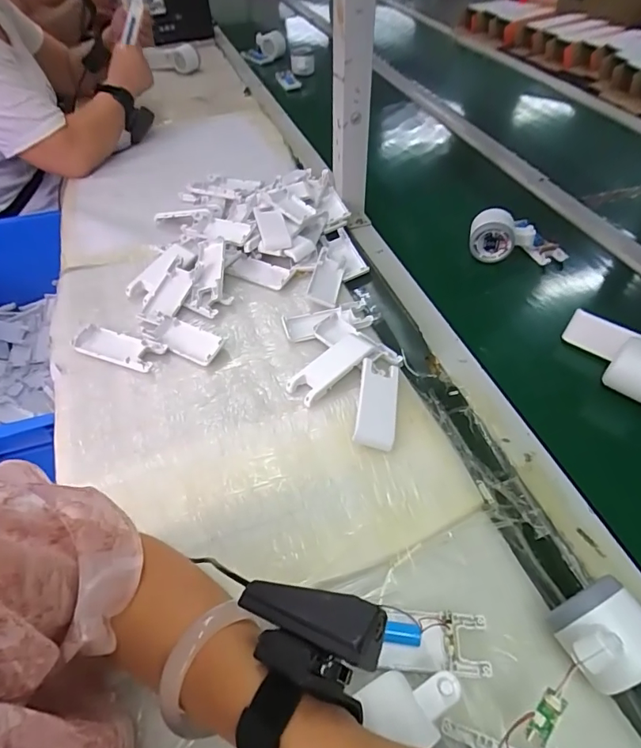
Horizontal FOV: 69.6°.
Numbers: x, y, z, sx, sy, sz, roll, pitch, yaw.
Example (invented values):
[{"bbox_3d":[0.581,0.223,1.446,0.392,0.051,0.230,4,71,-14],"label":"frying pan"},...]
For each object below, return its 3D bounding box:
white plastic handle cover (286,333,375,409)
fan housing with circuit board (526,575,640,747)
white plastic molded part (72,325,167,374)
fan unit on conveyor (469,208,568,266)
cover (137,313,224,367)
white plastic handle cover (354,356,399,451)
[{"bbox_3d":[0.011,-0.007,0.497,0.099,0.019,0.040,-34,56,-27],"label":"white plastic handle cover"},{"bbox_3d":[0.166,0.185,0.301,0.106,0.067,0.054,-20,51,-17],"label":"fan housing with circuit board"},{"bbox_3d":[-0.234,-0.031,0.528,0.108,0.008,0.040,16,50,13],"label":"white plastic molded part"},{"bbox_3d":[0.282,-0.190,0.662,0.144,0.064,0.042,10,47,-11],"label":"fan unit on conveyor"},{"bbox_3d":[-0.166,-0.041,0.536,0.109,0.013,0.047,17,50,14],"label":"cover"},{"bbox_3d":[0.057,0.030,0.464,0.039,0.019,0.099,7,48,6],"label":"white plastic handle cover"}]

